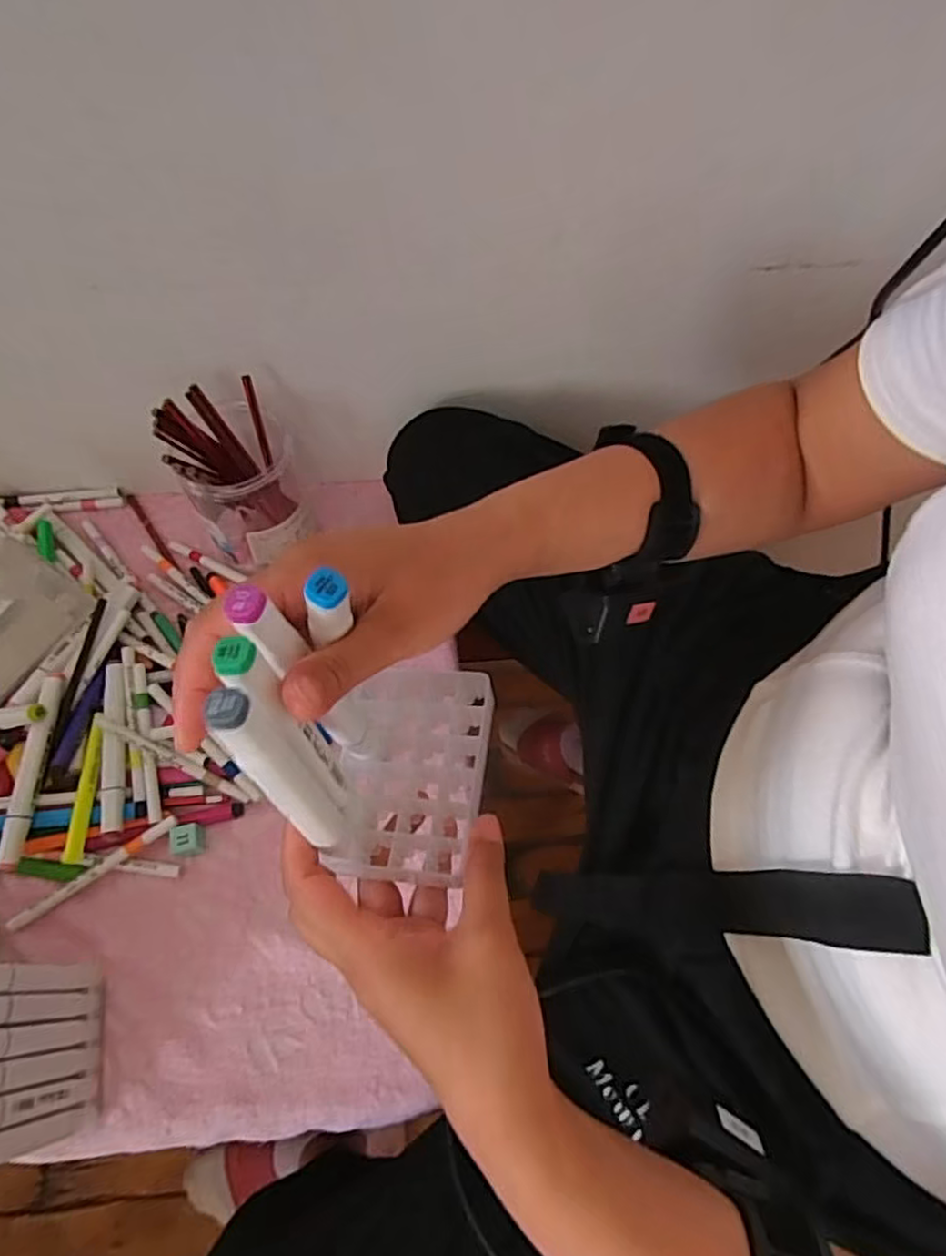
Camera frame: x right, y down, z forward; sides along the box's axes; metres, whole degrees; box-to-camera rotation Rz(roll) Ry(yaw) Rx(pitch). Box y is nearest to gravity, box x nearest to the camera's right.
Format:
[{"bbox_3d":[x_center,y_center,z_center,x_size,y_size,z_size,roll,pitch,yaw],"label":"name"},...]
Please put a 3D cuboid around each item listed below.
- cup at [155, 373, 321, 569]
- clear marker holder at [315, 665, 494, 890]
[{"bbox_3d":[-0.205,-0.124,0.605,0.092,0.160,0.100,1,62,-1],"label":"cup"},{"bbox_3d":[-0.030,0.070,0.352,0.074,0.034,0.113,1,62,-1],"label":"clear marker holder"}]

